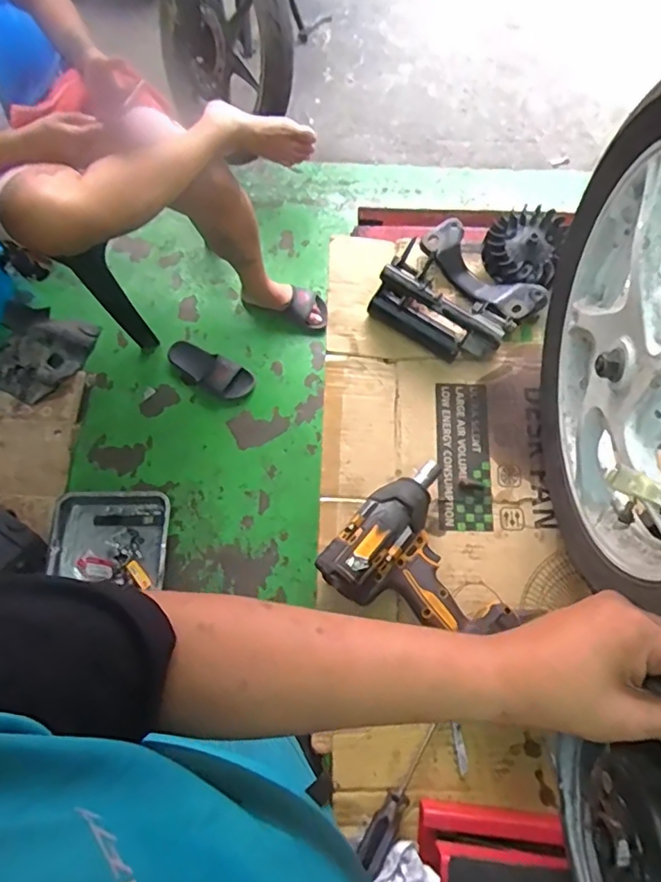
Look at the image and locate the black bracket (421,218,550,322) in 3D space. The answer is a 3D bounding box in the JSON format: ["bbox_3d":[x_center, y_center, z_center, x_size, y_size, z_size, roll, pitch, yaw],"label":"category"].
[{"bbox_3d":[0.213,-0.237,0.793,0.081,0.042,0.192,-40,76,-9],"label":"black bracket"}]

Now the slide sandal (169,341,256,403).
[{"bbox_3d":[-0.338,-0.192,1.521,0.278,0.063,0.106,27,77,10],"label":"slide sandal"}]

